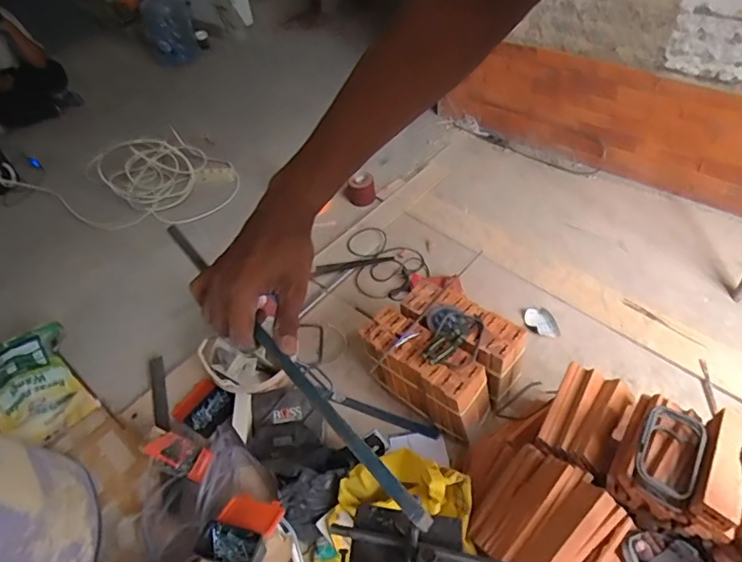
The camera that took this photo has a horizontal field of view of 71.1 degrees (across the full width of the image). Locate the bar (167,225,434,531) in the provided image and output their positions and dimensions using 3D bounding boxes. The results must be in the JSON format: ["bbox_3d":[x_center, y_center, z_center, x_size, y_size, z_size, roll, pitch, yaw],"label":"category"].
[{"bbox_3d":[-0.076,0.061,0.424,0.012,0.017,0.344,-34,55,-23],"label":"bar"}]

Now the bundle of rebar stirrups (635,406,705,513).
[{"bbox_3d":[0.569,0.321,0.989,0.104,0.030,0.209,22,54,26],"label":"bundle of rebar stirrups"}]

